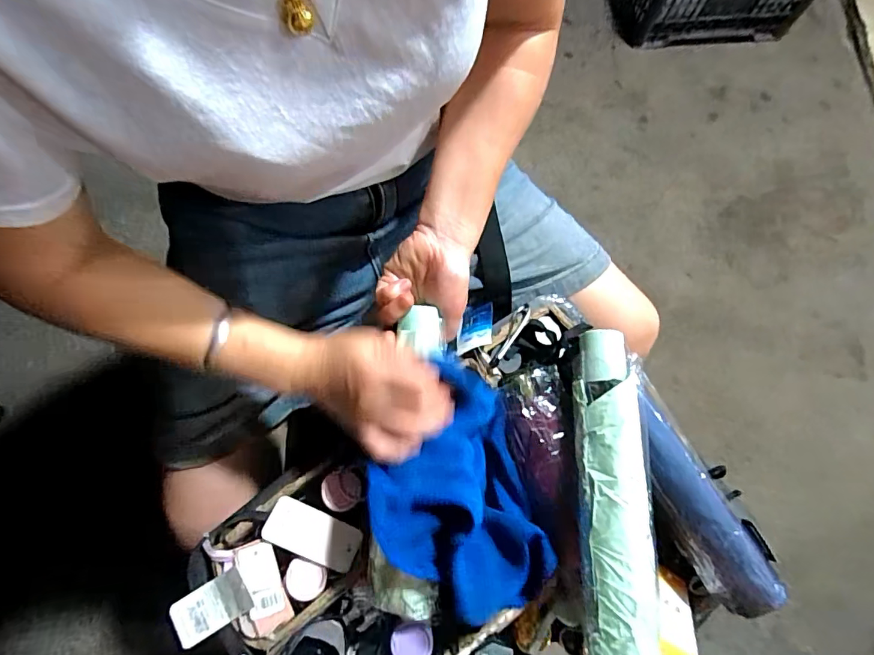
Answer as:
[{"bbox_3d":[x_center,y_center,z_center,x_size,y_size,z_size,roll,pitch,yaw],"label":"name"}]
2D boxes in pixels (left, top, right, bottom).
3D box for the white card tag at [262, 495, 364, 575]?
[{"bbox_3d":[-0.118,0.197,0.431,0.090,0.004,0.041,28,62,-8],"label":"white card tag"}]

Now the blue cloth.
[{"bbox_3d":[0.014,0.145,0.393,0.129,0.076,0.205,-17,76,-6],"label":"blue cloth"}]

